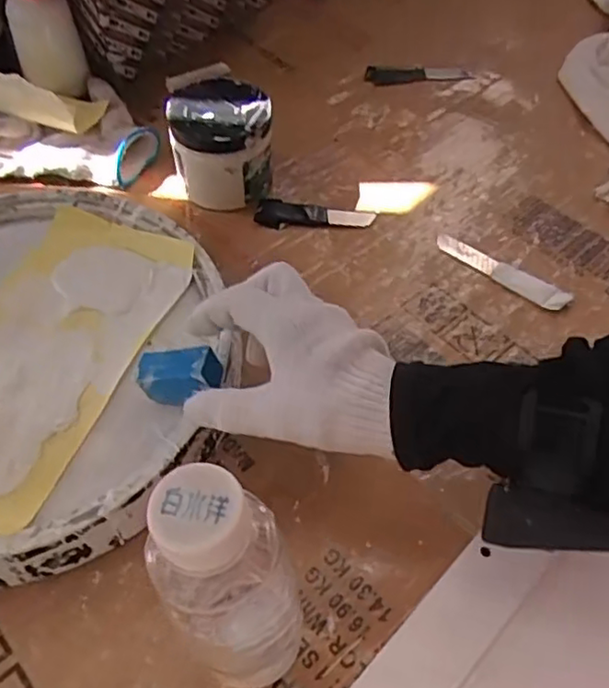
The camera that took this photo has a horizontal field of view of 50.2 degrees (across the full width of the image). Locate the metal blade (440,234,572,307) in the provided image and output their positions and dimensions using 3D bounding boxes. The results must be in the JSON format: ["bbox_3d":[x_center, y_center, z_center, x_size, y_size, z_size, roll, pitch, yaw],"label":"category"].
[{"bbox_3d":[0.158,-0.062,0.528,0.119,0.008,0.021,35,60,23],"label":"metal blade"}]

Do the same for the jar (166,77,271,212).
[{"bbox_3d":[-0.072,-0.174,0.571,0.082,0.077,0.082,0,53,0],"label":"jar"}]

